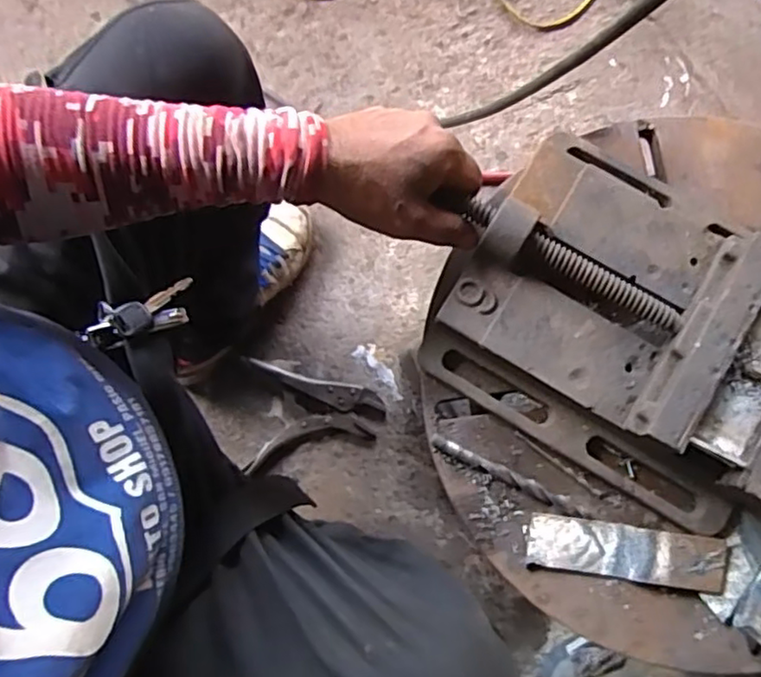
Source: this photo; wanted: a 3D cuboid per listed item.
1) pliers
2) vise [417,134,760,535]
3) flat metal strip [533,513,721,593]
[{"bbox_3d":[-0.088,0.095,0.857,0.181,0.025,0.144,-6,82,-1],"label":"pliers"},{"bbox_3d":[0.174,-0.019,0.439,0.235,0.069,0.212,31,81,8],"label":"vise"},{"bbox_3d":[0.167,0.145,0.440,0.130,0.006,0.035,7,83,5],"label":"flat metal strip"}]

